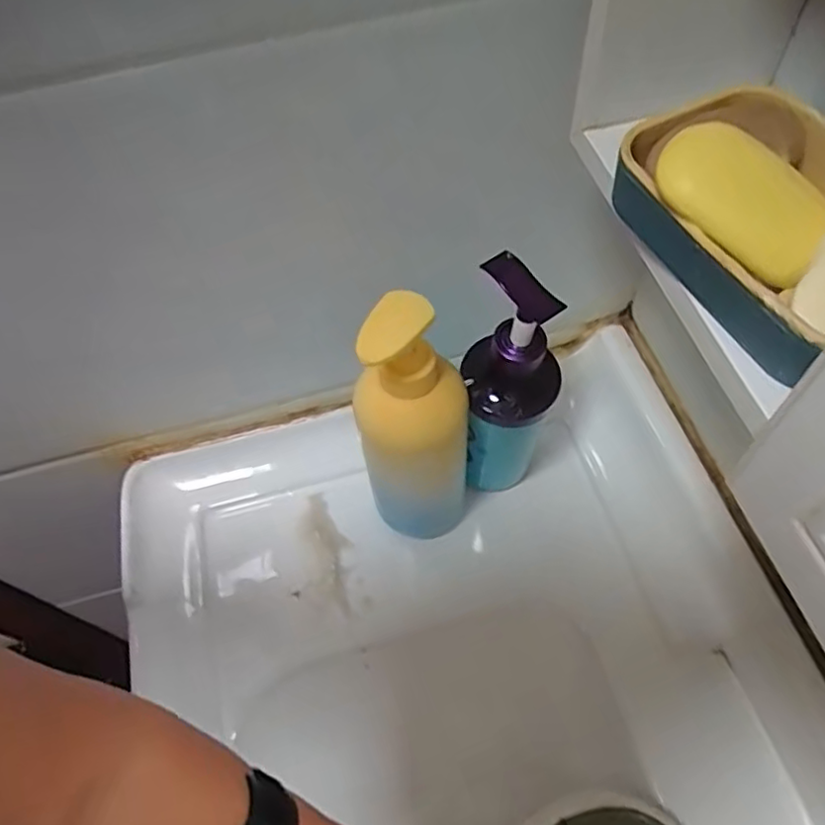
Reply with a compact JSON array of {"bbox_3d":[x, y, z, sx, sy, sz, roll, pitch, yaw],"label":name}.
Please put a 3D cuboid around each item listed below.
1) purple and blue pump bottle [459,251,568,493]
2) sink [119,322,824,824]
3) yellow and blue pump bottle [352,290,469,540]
[{"bbox_3d":[0.069,-0.013,0.468,0.062,0.223,0.056,-5,59,1],"label":"purple and blue pump bottle"},{"bbox_3d":[0.091,0.372,0.393,0.449,0.130,0.866,-15,59,-5],"label":"sink"},{"bbox_3d":[0.002,0.016,0.436,0.070,0.222,0.052,-7,59,0],"label":"yellow and blue pump bottle"}]

